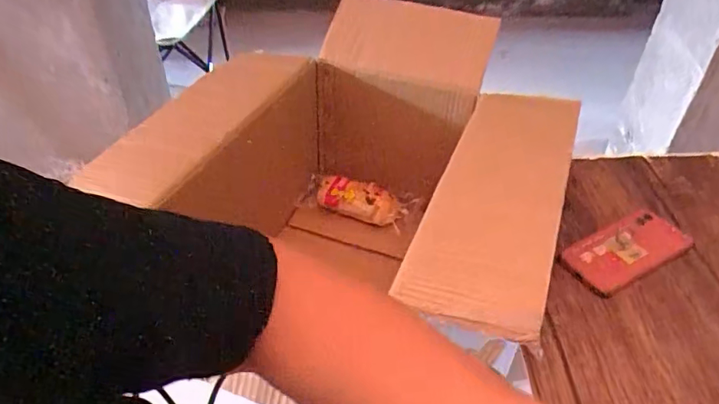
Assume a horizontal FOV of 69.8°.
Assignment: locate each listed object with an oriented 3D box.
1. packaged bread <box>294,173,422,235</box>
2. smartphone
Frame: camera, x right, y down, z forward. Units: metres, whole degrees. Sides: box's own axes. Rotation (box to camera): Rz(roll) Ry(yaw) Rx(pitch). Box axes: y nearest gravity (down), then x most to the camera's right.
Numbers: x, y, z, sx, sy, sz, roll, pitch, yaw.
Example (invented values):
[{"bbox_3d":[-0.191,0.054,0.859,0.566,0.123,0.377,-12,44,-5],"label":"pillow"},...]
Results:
[{"bbox_3d":[-0.006,-0.005,0.868,0.195,0.046,0.069,10,41,10],"label":"packaged bread"},{"bbox_3d":[0.329,0.056,0.629,0.164,0.009,0.076,-20,45,-23],"label":"smartphone"}]

